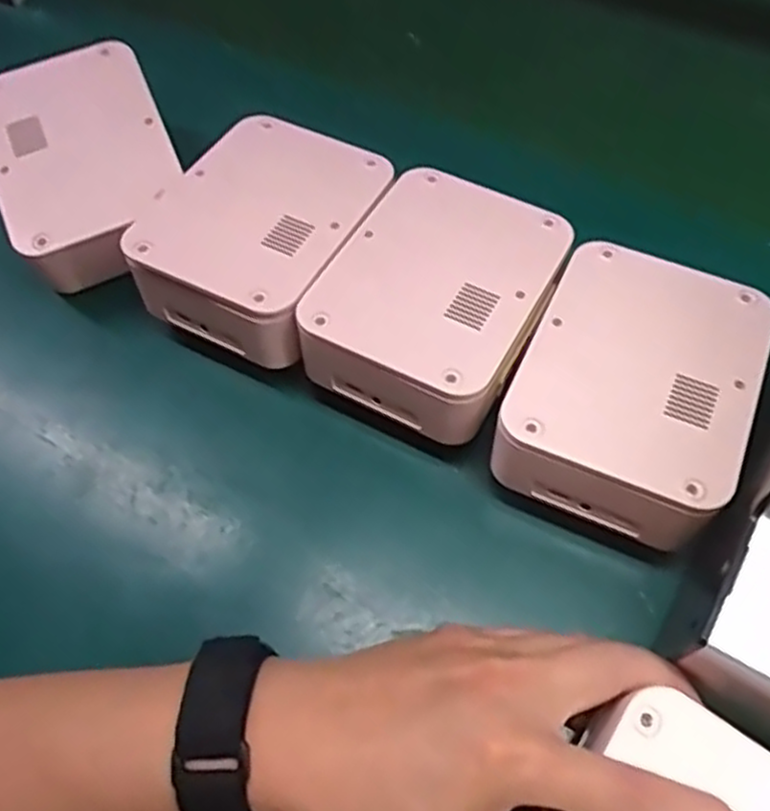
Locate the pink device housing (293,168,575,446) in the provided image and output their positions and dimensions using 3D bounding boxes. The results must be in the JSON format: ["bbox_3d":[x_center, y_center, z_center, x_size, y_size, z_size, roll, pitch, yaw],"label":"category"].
[{"bbox_3d":[0.027,-0.056,0.373,0.099,0.037,0.132,24,64,16],"label":"pink device housing"}]

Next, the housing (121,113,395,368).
[{"bbox_3d":[-0.062,-0.094,0.397,0.099,0.040,0.130,24,64,16],"label":"housing"}]

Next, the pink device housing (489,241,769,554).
[{"bbox_3d":[0.114,-0.012,0.342,0.096,0.040,0.130,24,65,11],"label":"pink device housing"}]

